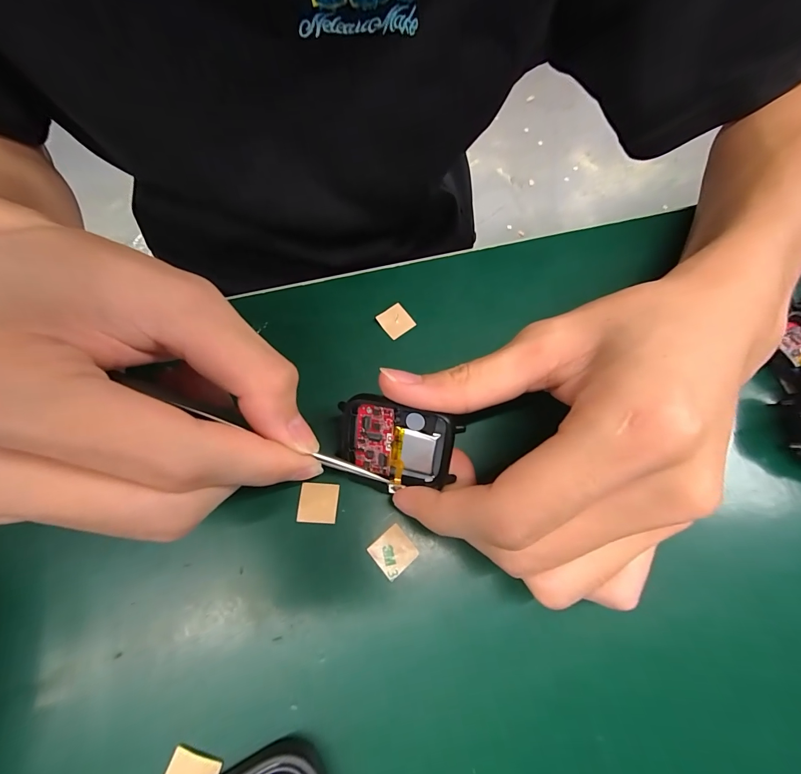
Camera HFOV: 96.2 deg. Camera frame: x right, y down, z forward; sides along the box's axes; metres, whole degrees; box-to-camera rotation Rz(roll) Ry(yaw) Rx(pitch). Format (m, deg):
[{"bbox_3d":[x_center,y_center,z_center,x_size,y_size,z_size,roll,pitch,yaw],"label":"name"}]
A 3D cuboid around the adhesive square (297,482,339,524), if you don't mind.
[{"bbox_3d":[-0.033,0.046,0.145,0.015,0.004,0.015,4,68,-5],"label":"adhesive square"}]

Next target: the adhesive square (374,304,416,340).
[{"bbox_3d":[-0.002,-0.033,0.183,0.015,0.004,0.015,-36,83,-16],"label":"adhesive square"}]

